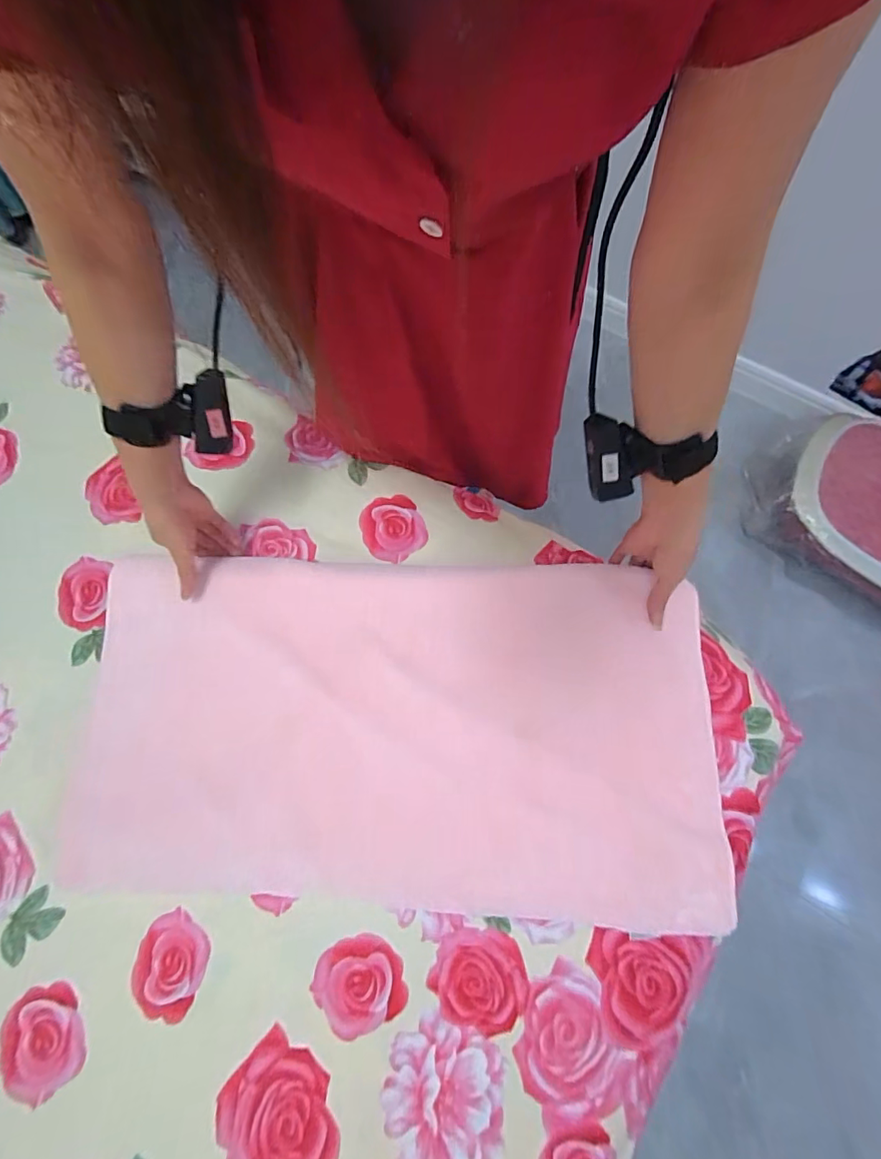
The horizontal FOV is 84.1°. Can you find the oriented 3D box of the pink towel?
[{"bbox_3d":[-0.063,0.152,0.524,0.653,0.059,0.346,1,73,2],"label":"pink towel"}]

